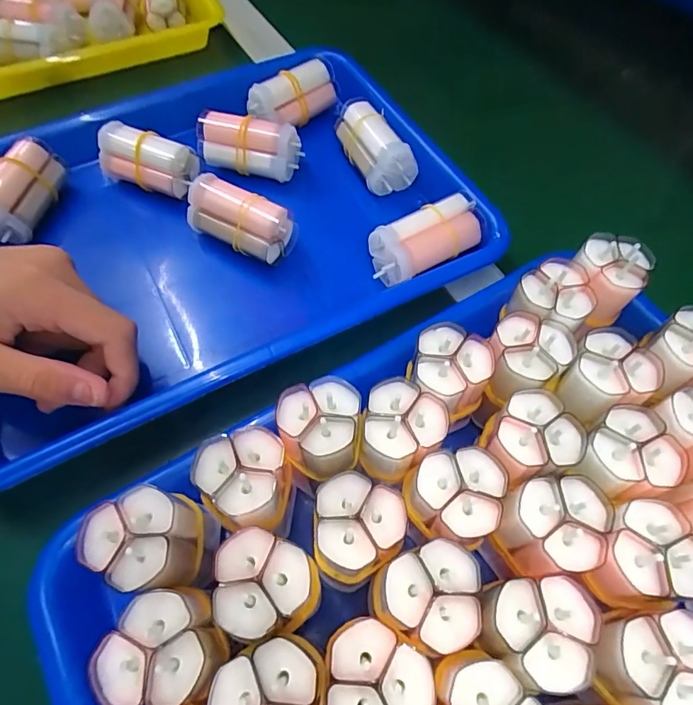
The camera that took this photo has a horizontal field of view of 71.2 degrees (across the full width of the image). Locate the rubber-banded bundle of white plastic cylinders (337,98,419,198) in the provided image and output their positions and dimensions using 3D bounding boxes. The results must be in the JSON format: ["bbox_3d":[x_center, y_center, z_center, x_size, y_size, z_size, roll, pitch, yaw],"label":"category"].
[{"bbox_3d":[0.018,-0.144,0.342,0.028,0.037,0.068,-25,63,-14],"label":"rubber-banded bundle of white plastic cylinders"}]

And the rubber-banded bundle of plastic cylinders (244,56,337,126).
[{"bbox_3d":[-0.038,-0.193,0.365,0.067,0.027,0.029,-38,67,-20],"label":"rubber-banded bundle of plastic cylinders"}]

